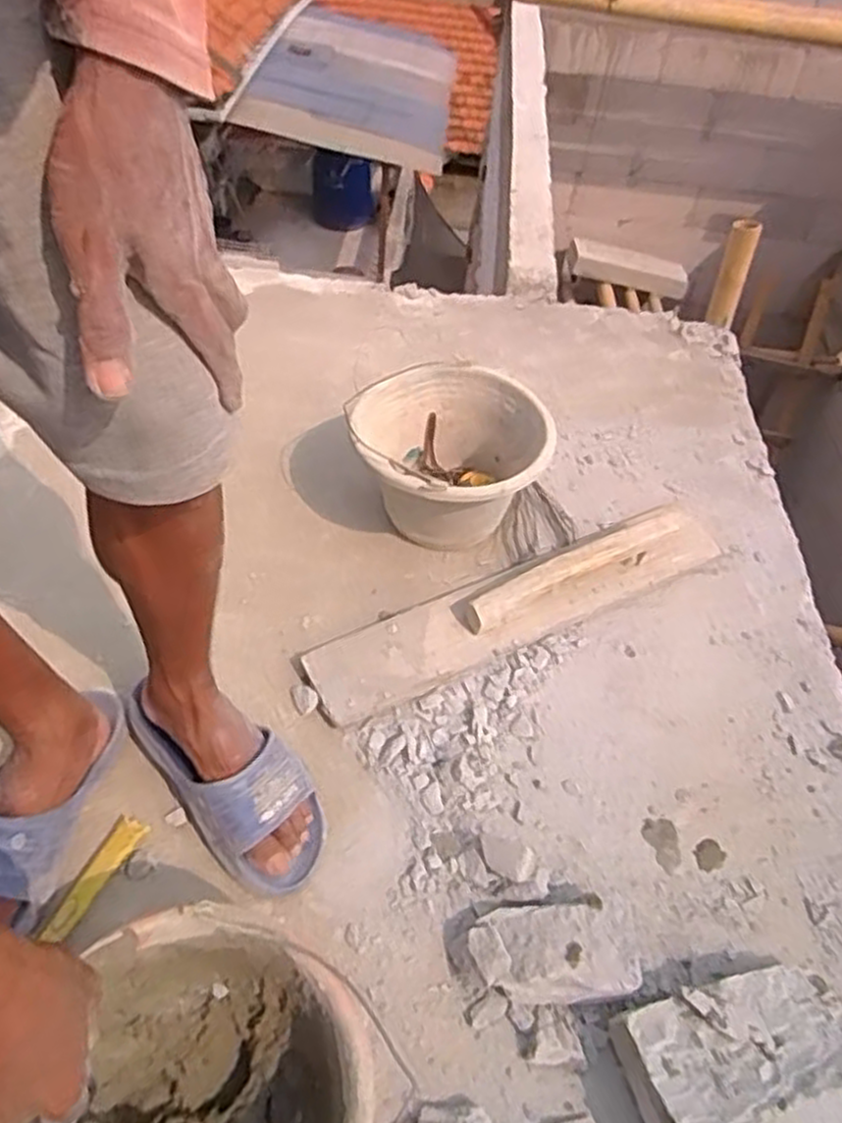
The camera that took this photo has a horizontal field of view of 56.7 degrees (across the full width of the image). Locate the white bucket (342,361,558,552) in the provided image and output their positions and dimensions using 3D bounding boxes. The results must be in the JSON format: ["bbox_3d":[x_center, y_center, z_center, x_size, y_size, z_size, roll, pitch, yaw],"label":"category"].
[{"bbox_3d":[0.035,-0.124,1.047,0.253,0.165,0.229,-2,49,-8],"label":"white bucket"}]

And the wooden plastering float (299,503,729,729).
[{"bbox_3d":[0.142,0.031,0.987,0.603,0.076,0.115,-21,54,-23],"label":"wooden plastering float"}]

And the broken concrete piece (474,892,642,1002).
[{"bbox_3d":[0.118,0.362,0.720,0.139,0.048,0.081,-2,49,-8],"label":"broken concrete piece"}]

